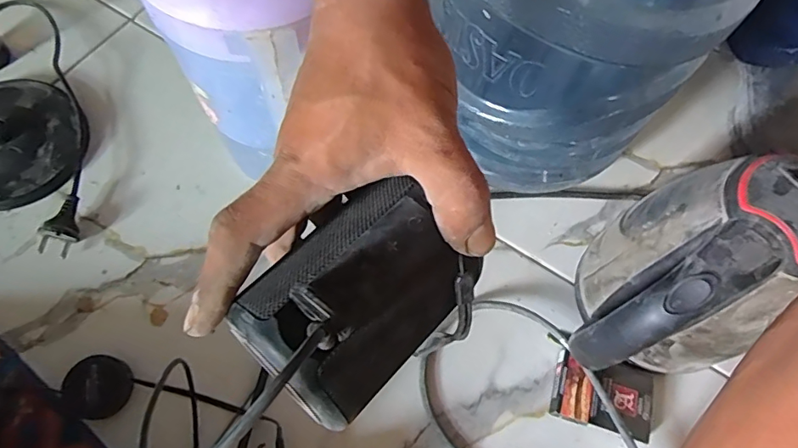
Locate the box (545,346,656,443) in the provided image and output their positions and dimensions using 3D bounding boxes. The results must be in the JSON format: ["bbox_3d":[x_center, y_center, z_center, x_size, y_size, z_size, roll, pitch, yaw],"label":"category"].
[{"bbox_3d":[0.188,0.157,0.465,0.086,0.025,0.065,17,67,4],"label":"box"}]

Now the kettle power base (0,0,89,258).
[{"bbox_3d":[-0.429,-0.119,0.542,0.160,0.033,0.343,-15,69,-9],"label":"kettle power base"}]

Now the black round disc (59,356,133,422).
[{"bbox_3d":[-0.265,0.143,0.442,0.053,0.013,0.051,1,67,-3],"label":"black round disc"}]

